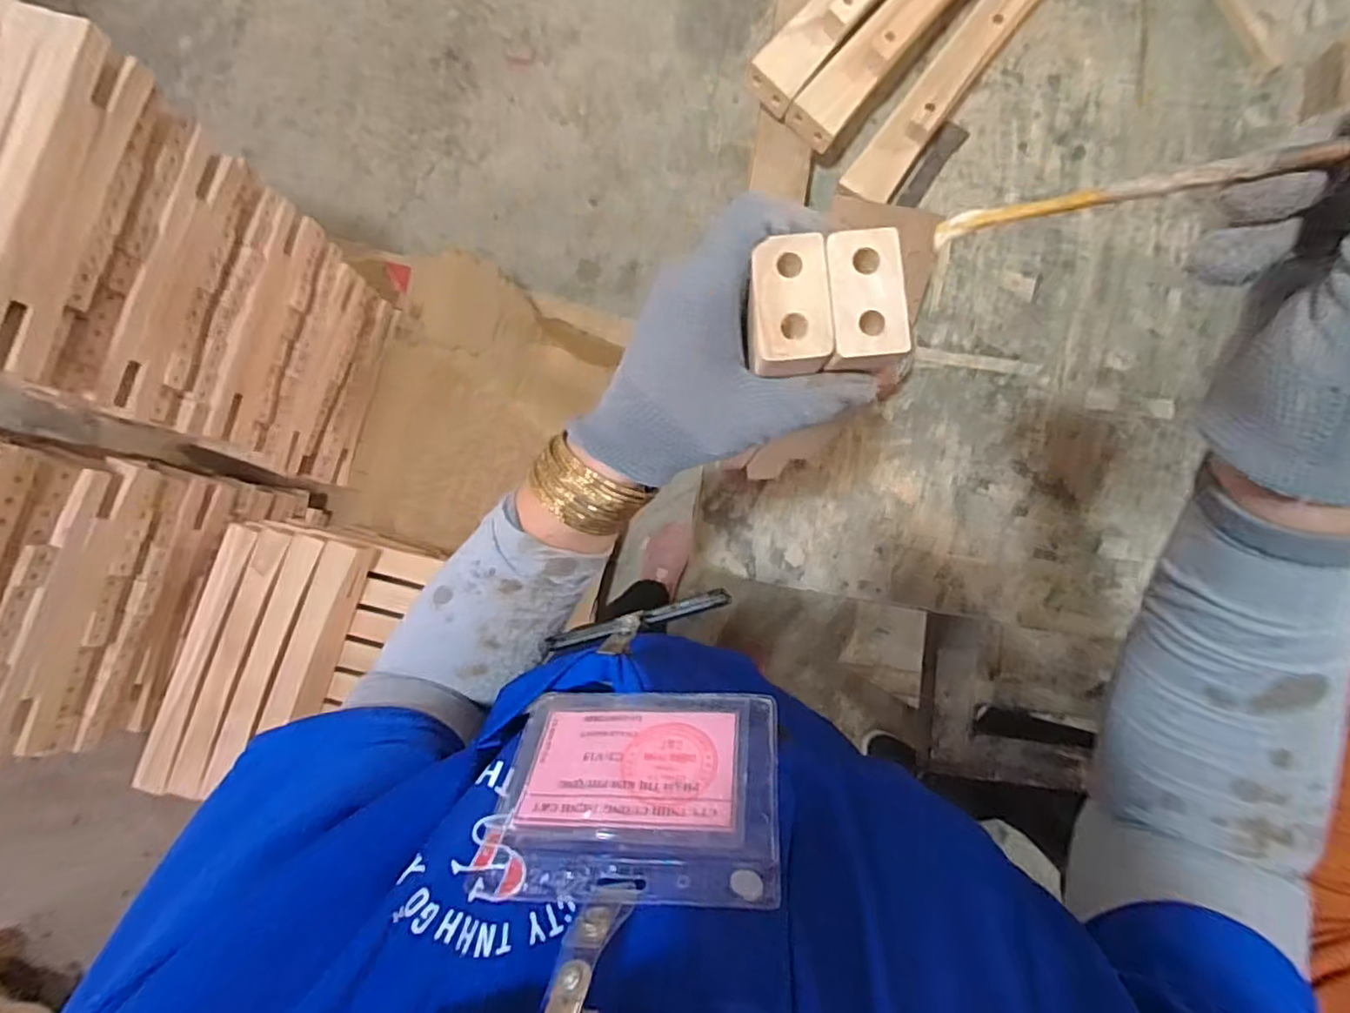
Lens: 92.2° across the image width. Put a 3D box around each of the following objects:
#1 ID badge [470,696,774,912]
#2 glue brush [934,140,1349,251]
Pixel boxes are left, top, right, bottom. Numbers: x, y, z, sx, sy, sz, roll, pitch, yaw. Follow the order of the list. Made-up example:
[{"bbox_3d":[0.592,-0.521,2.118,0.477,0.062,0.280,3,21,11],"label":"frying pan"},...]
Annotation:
[{"bbox_3d":[-0.014,0.103,0.240,0.101,0.085,0.006,-2,123,10],"label":"ID badge"},{"bbox_3d":[0.162,-0.086,0.154,0.196,0.008,0.008,5,83,39],"label":"glue brush"}]

